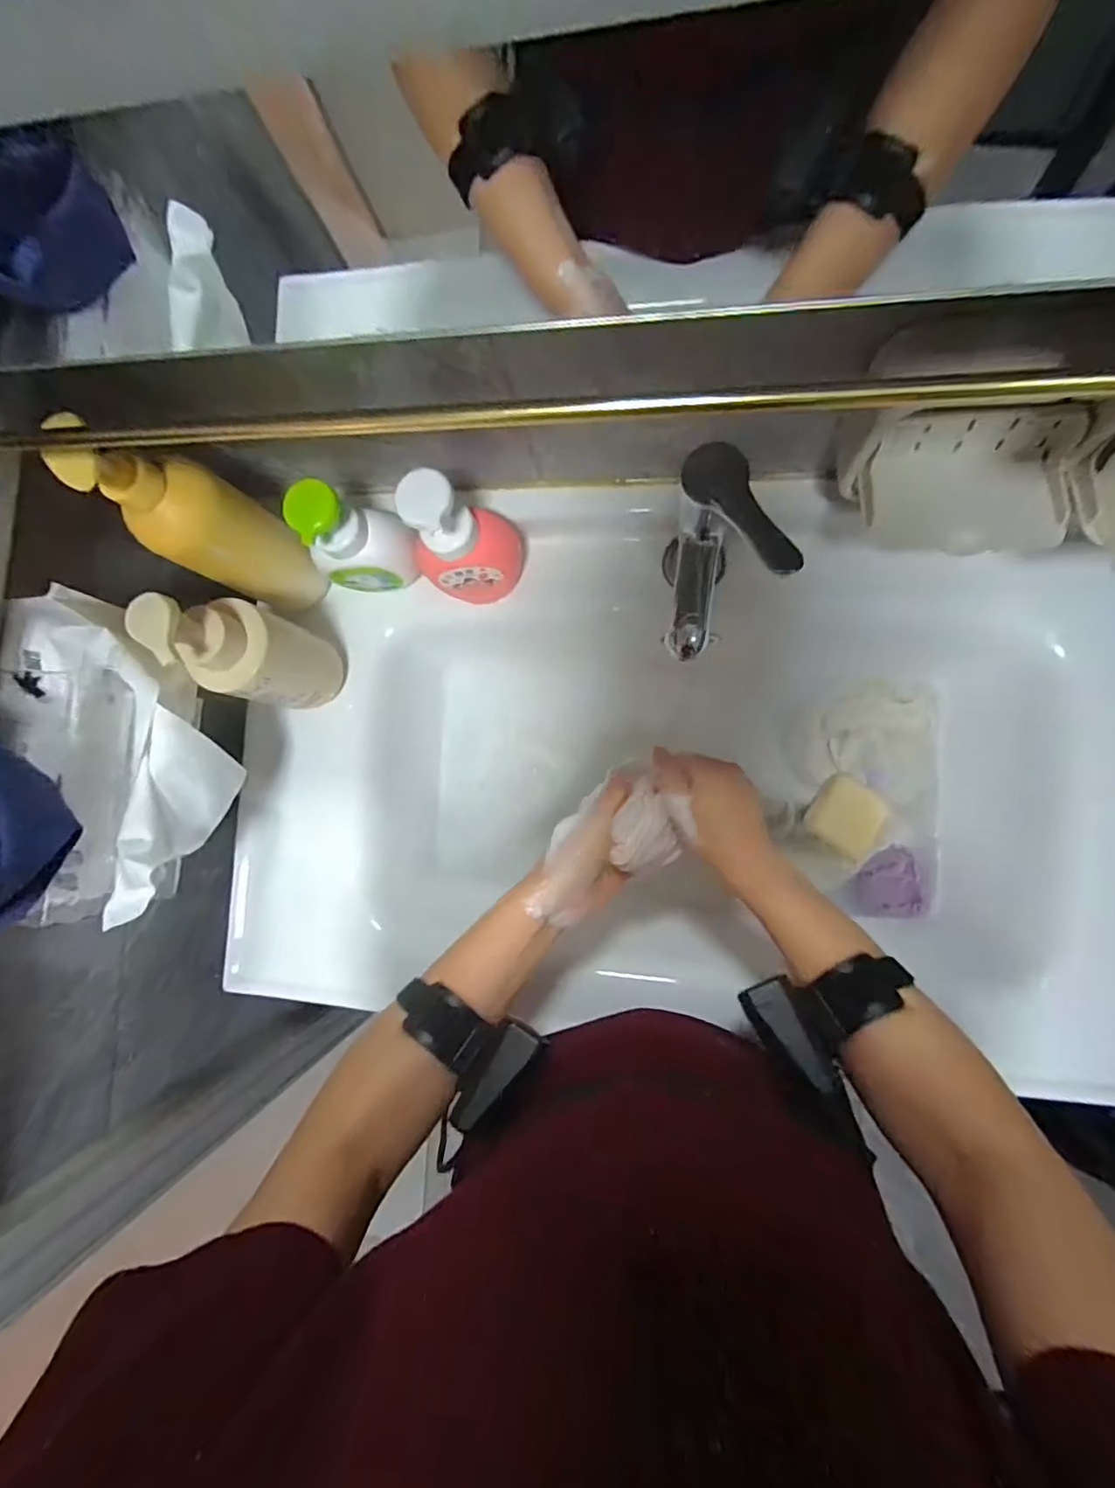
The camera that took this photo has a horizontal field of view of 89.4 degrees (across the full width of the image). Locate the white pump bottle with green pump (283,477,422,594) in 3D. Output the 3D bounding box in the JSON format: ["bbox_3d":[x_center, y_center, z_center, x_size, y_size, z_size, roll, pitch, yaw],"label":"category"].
[{"bbox_3d":[-0.178,-0.179,0.495,0.065,0.122,0.063,4,87,10],"label":"white pump bottle with green pump"}]

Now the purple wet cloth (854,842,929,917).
[{"bbox_3d":[0.342,0.143,0.580,0.064,0.013,0.073,-2,86,9],"label":"purple wet cloth"}]

